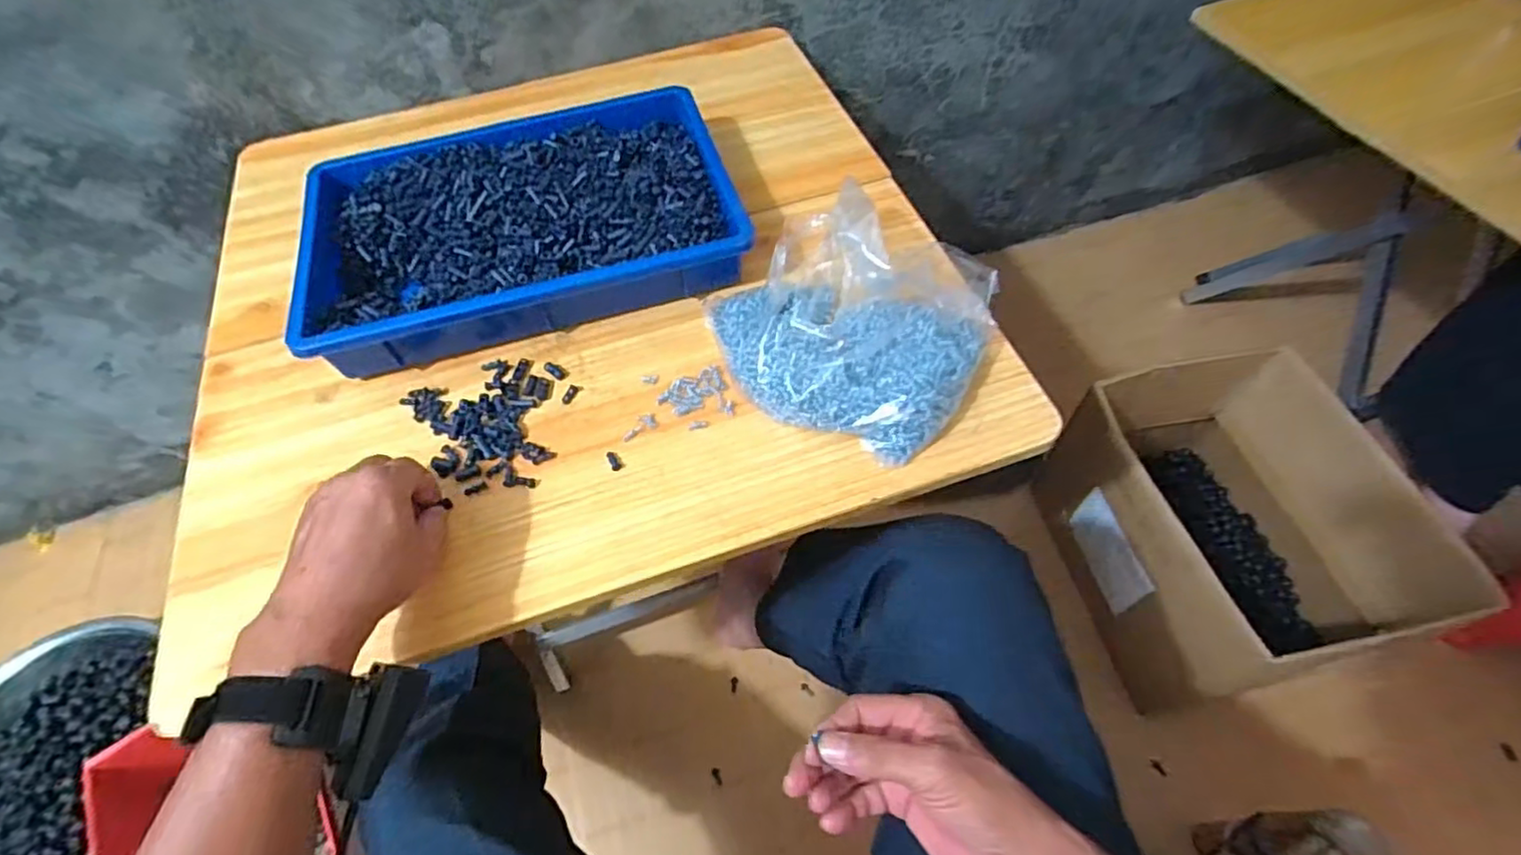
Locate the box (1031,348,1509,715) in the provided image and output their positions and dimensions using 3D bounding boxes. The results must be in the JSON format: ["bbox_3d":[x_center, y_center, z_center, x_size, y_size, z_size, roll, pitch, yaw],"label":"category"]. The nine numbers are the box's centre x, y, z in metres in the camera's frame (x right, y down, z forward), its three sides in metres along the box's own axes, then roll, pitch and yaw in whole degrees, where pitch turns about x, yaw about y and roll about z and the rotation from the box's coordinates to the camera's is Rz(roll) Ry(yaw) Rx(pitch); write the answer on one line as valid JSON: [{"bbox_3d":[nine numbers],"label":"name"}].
[{"bbox_3d":[0.584,0.128,0.864,0.279,0.286,0.391,-13,58,-5],"label":"box"}]

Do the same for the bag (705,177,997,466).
[{"bbox_3d":[0.069,-0.098,0.518,0.217,0.081,0.198,22,61,16],"label":"bag"}]

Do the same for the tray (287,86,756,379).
[{"bbox_3d":[-0.212,-0.187,0.604,0.360,0.060,0.248,-16,58,-7],"label":"tray"}]

